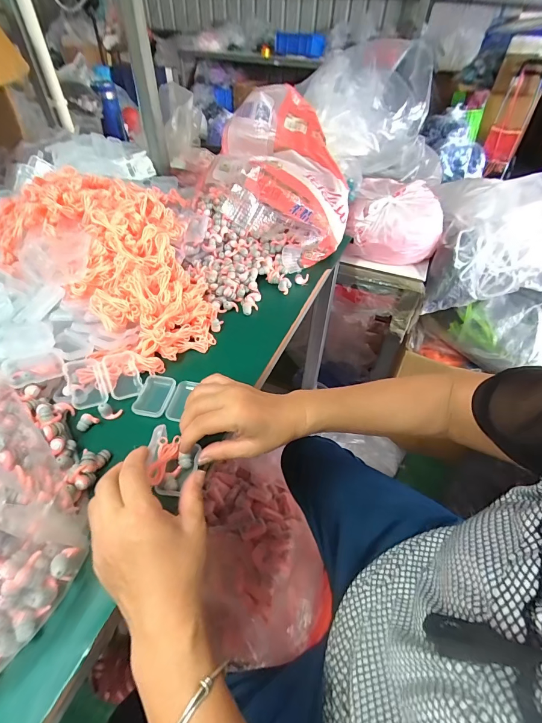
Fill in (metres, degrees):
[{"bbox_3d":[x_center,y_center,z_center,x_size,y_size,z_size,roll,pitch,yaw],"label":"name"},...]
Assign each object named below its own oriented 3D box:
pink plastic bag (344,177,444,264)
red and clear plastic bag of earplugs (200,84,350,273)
[{"bbox_3d":[0.282,-0.323,0.770,0.201,0.121,0.185,15,48,11],"label":"pink plastic bag"},{"bbox_3d":[0.013,-0.333,0.608,0.267,0.184,0.239,23,50,18],"label":"red and clear plastic bag of earplugs"}]

